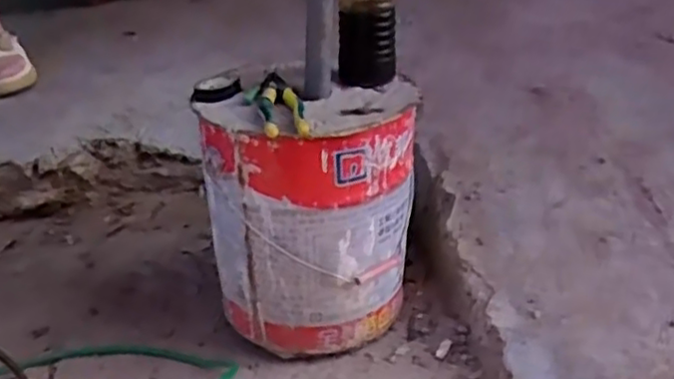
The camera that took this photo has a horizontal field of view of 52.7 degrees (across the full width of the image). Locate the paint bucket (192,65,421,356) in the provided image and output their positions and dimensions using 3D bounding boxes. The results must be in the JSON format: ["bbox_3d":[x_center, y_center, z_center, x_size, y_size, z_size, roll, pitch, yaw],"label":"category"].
[{"bbox_3d":[-0.030,0.035,0.932,0.240,0.362,0.240,-5,28,3],"label":"paint bucket"}]

